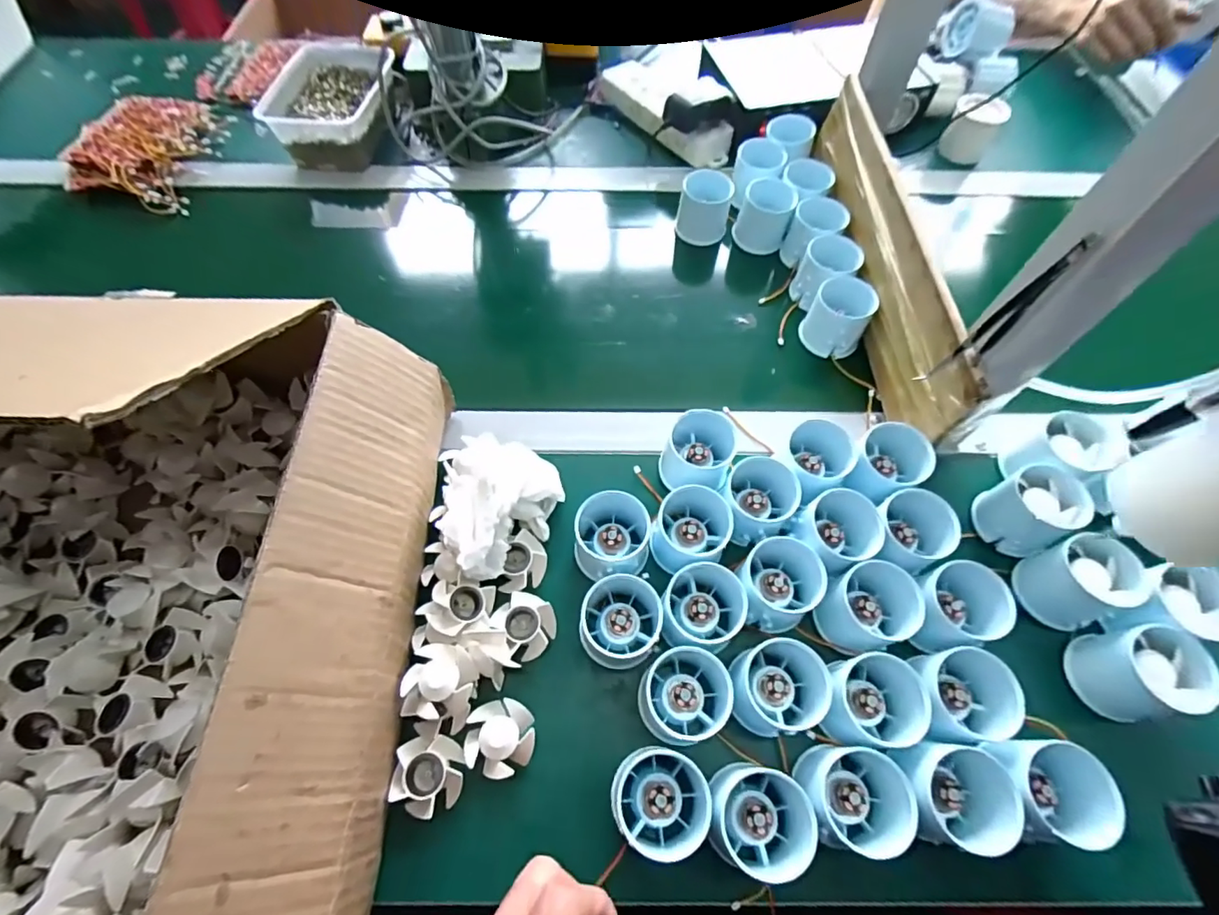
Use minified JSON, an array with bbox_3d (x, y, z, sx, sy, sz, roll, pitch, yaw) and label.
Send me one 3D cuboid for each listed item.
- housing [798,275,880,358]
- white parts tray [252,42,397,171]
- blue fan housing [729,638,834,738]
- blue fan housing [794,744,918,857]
[{"bbox_3d":[0.209,-0.128,0.499,0.054,0.052,0.053,29,64,15],"label":"housing"},{"bbox_3d":[-0.329,-0.427,0.656,0.130,0.051,0.193,-6,61,-4],"label":"white parts tray"},{"bbox_3d":[0.109,0.143,0.346,0.054,0.040,0.059,2,60,1],"label":"blue fan housing"},{"bbox_3d":[0.142,0.197,0.315,0.049,0.042,0.053,0,60,0],"label":"blue fan housing"}]

